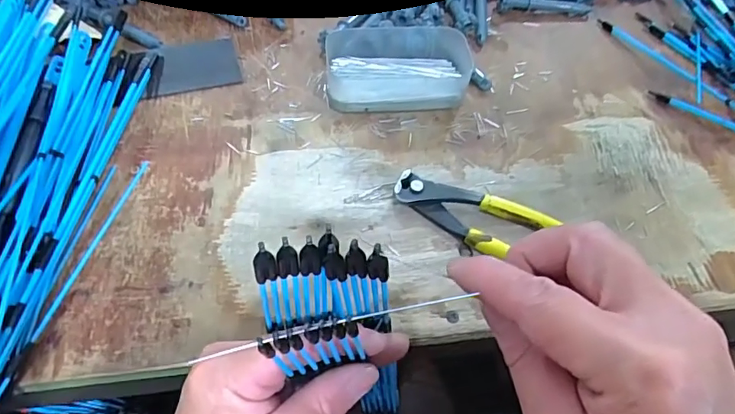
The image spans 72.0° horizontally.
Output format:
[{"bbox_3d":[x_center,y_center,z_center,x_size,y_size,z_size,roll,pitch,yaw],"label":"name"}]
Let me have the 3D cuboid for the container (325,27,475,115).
[{"bbox_3d":[0.025,-0.124,0.435,0.118,0.028,0.086,-1,56,-6],"label":"container"}]

